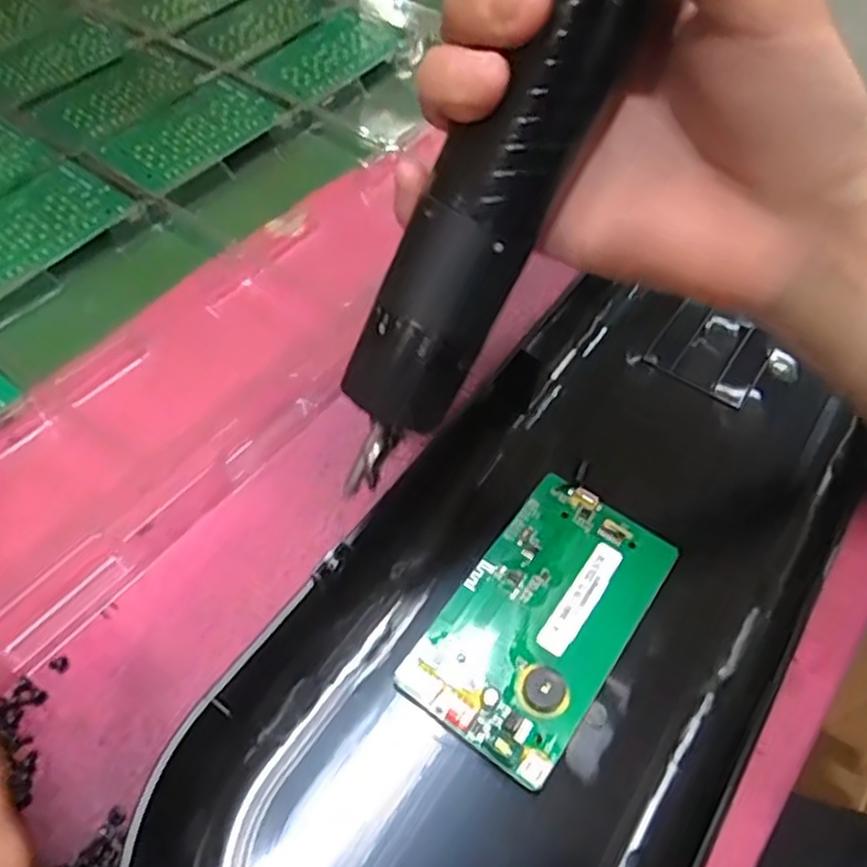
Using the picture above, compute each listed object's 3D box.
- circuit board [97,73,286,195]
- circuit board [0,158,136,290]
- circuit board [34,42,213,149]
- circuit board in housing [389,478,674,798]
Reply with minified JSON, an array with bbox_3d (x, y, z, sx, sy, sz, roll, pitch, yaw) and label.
[{"bbox_3d":[-0.146,-0.182,0.435,0.059,0.005,0.108,30,59,17],"label":"circuit board"},{"bbox_3d":[-0.218,-0.108,0.378,0.060,0.004,0.106,30,59,16],"label":"circuit board"},{"bbox_3d":[-0.197,-0.215,0.456,0.065,0.005,0.102,31,59,17],"label":"circuit board"},{"bbox_3d":[0.040,0.066,0.265,0.060,0.012,0.106,33,60,18],"label":"circuit board in housing"}]

